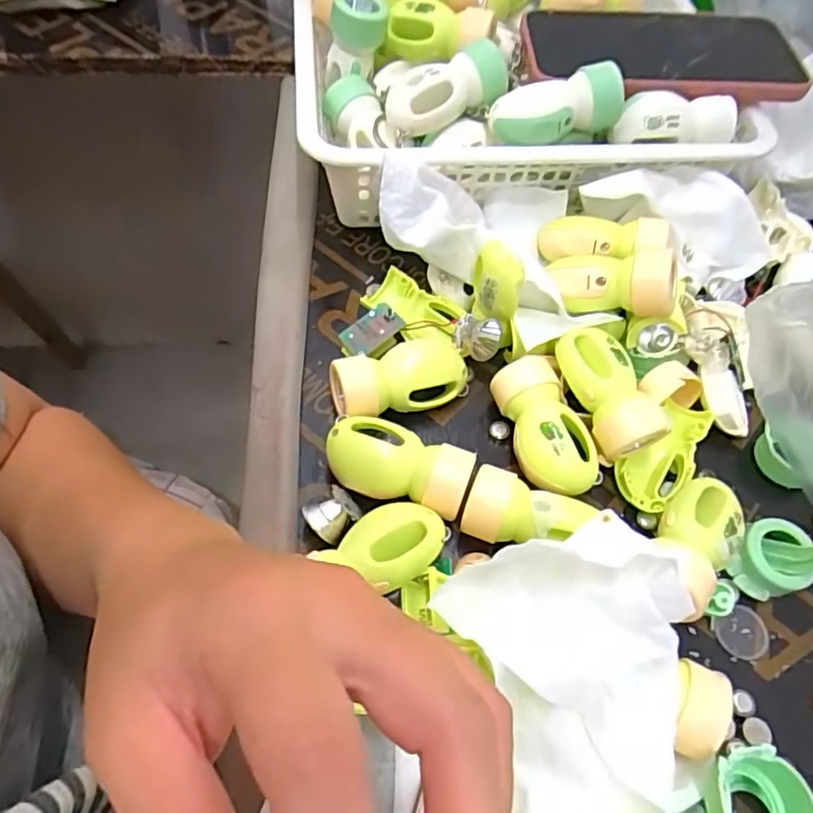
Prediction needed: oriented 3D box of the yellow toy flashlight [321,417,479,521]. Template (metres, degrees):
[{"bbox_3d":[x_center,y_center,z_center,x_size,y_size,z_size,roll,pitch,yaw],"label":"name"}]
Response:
[{"bbox_3d":[-0.005,0.029,0.287,0.067,0.033,0.033,18,59,8],"label":"yellow toy flashlight"}]

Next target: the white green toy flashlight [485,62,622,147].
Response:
[{"bbox_3d":[0.082,-0.162,0.335,0.070,0.036,0.028,-19,62,-14],"label":"white green toy flashlight"}]

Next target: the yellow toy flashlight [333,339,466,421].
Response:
[{"bbox_3d":[-0.003,-0.012,0.314,0.068,0.028,0.028,-14,61,-12],"label":"yellow toy flashlight"}]

